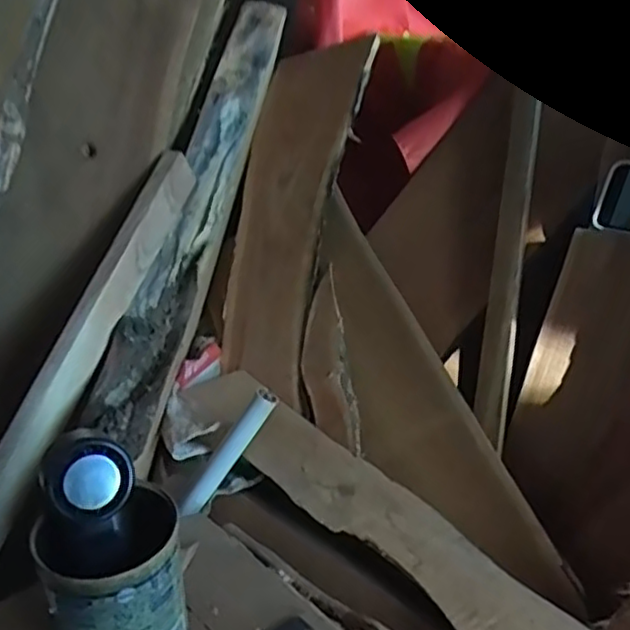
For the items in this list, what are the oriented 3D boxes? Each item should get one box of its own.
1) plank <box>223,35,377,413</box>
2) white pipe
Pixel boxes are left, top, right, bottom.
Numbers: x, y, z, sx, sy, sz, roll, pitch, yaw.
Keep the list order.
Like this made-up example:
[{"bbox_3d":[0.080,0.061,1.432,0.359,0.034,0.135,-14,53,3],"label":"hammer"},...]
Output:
[{"bbox_3d":[-0.041,-0.168,1.011,0.189,0.608,0.017,-6,-27,36],"label":"plank"},{"bbox_3d":[-0.095,0.149,0.727,0.023,0.168,0.023,34,13,-7],"label":"white pipe"}]

